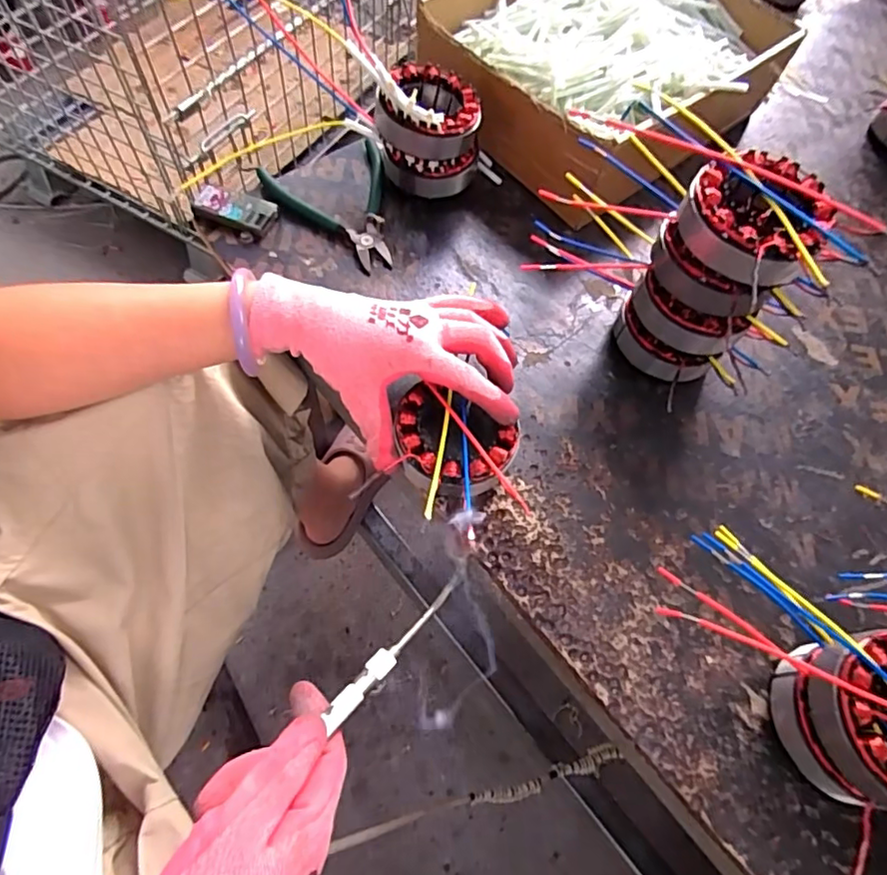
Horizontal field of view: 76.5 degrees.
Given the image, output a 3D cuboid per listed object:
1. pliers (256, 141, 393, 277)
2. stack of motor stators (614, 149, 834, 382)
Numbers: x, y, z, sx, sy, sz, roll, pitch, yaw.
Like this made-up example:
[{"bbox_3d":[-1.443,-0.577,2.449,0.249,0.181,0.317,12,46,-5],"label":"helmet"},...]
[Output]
[{"bbox_3d":[-0.082,-0.208,0.503,0.108,0.024,0.135,-30,69,-18],"label":"pliers"},{"bbox_3d":[0.188,-0.111,0.409,0.087,0.158,0.083,30,64,10],"label":"stack of motor stators"}]

